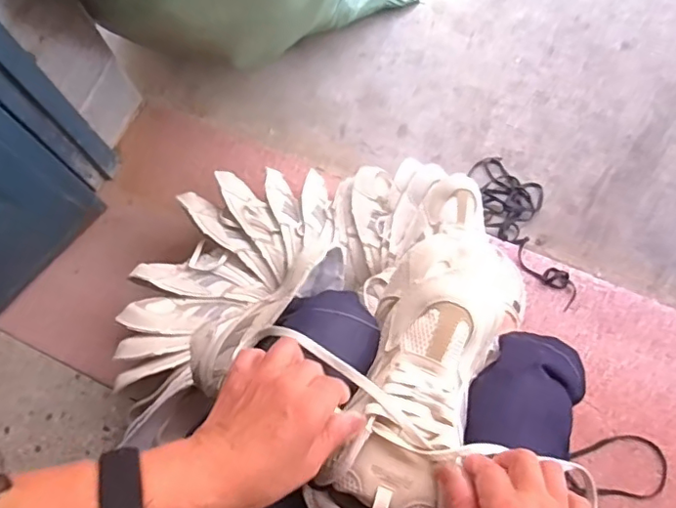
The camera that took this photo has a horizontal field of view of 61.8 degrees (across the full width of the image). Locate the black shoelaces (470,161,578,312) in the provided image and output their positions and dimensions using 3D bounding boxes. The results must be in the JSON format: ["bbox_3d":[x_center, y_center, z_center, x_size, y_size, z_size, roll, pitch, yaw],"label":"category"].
[{"bbox_3d":[0.311,-0.047,0.944,0.104,0.015,0.281,-14,68,-4],"label":"black shoelaces"}]

